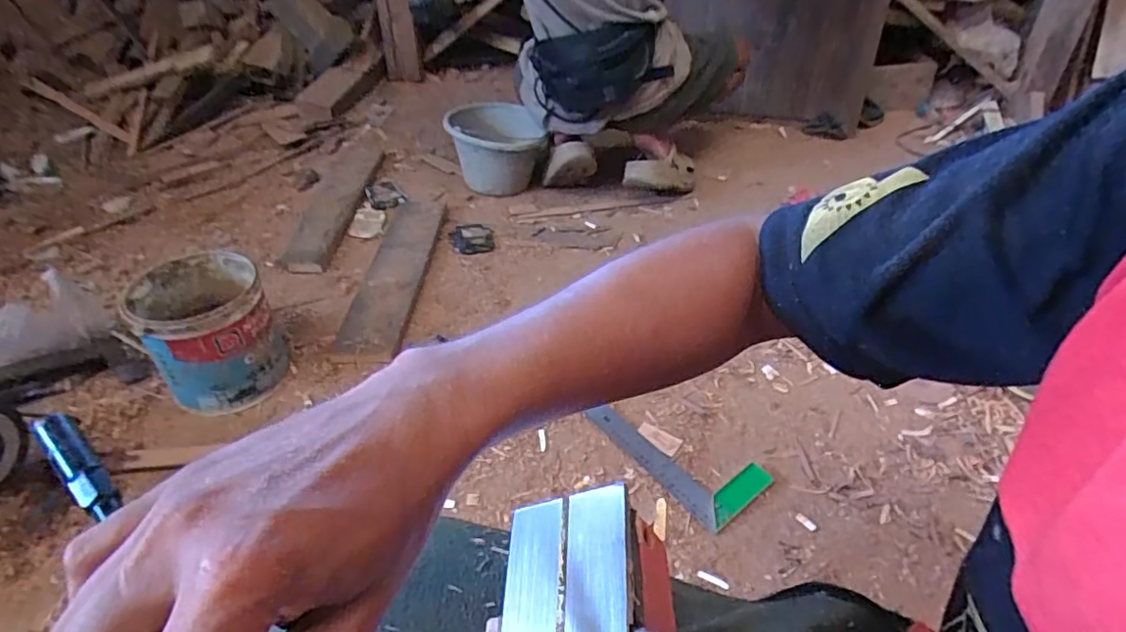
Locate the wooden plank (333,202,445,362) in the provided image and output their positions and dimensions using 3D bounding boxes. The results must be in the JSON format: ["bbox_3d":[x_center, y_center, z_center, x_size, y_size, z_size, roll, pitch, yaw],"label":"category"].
[{"bbox_3d":[-0.334,-0.101,1.221,0.106,0.021,0.533,13,40,-9],"label":"wooden plank"}]

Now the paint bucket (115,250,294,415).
[{"bbox_3d":[-0.553,0.028,0.955,0.178,0.186,0.186,-27,46,-30],"label":"paint bucket"}]

